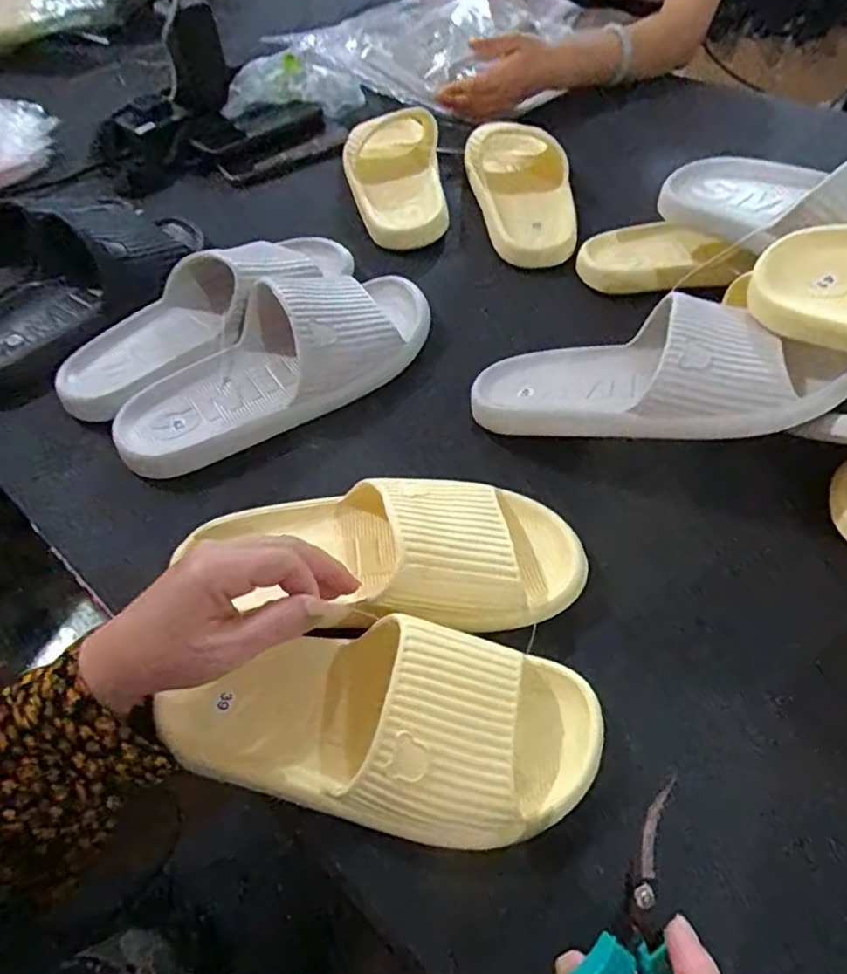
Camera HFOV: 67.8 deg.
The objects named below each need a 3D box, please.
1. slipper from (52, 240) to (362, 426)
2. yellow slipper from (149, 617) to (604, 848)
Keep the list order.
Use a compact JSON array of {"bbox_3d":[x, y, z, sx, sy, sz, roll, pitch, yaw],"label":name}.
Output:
[{"bbox_3d":[-0.190,-0.164,0.552,0.287,0.067,0.109,-34,59,-21],"label":"slipper"},{"bbox_3d":[-0.022,0.125,0.340,0.224,0.060,0.098,-1,53,10],"label":"yellow slipper"}]

